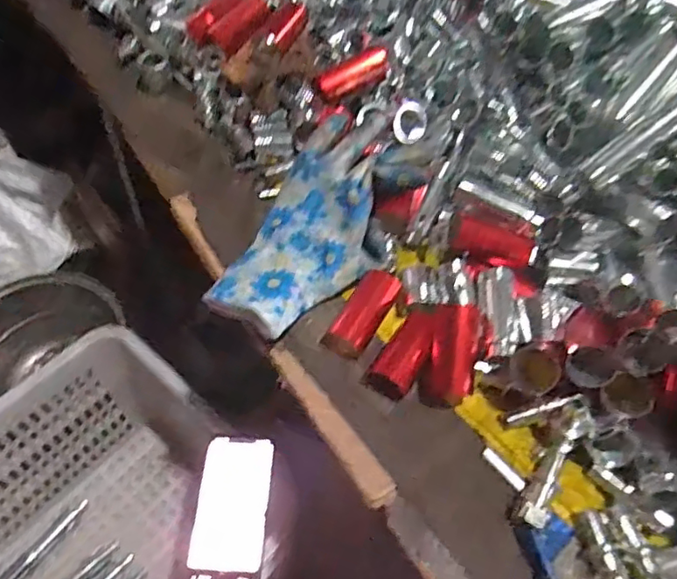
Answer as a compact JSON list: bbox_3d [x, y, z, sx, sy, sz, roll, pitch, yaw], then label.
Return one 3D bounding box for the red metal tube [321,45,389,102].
[{"bbox_3d":[0.015,-0.193,0.525,0.069,0.025,0.018,-28,60,-4],"label":"red metal tube"}]

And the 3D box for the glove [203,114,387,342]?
[{"bbox_3d":[-0.015,-0.051,0.445,0.090,0.037,0.186,24,75,13],"label":"glove"}]

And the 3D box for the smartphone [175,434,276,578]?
[{"bbox_3d":[-0.115,0.235,0.627,0.081,0.007,0.157,7,62,0],"label":"smartphone"}]

